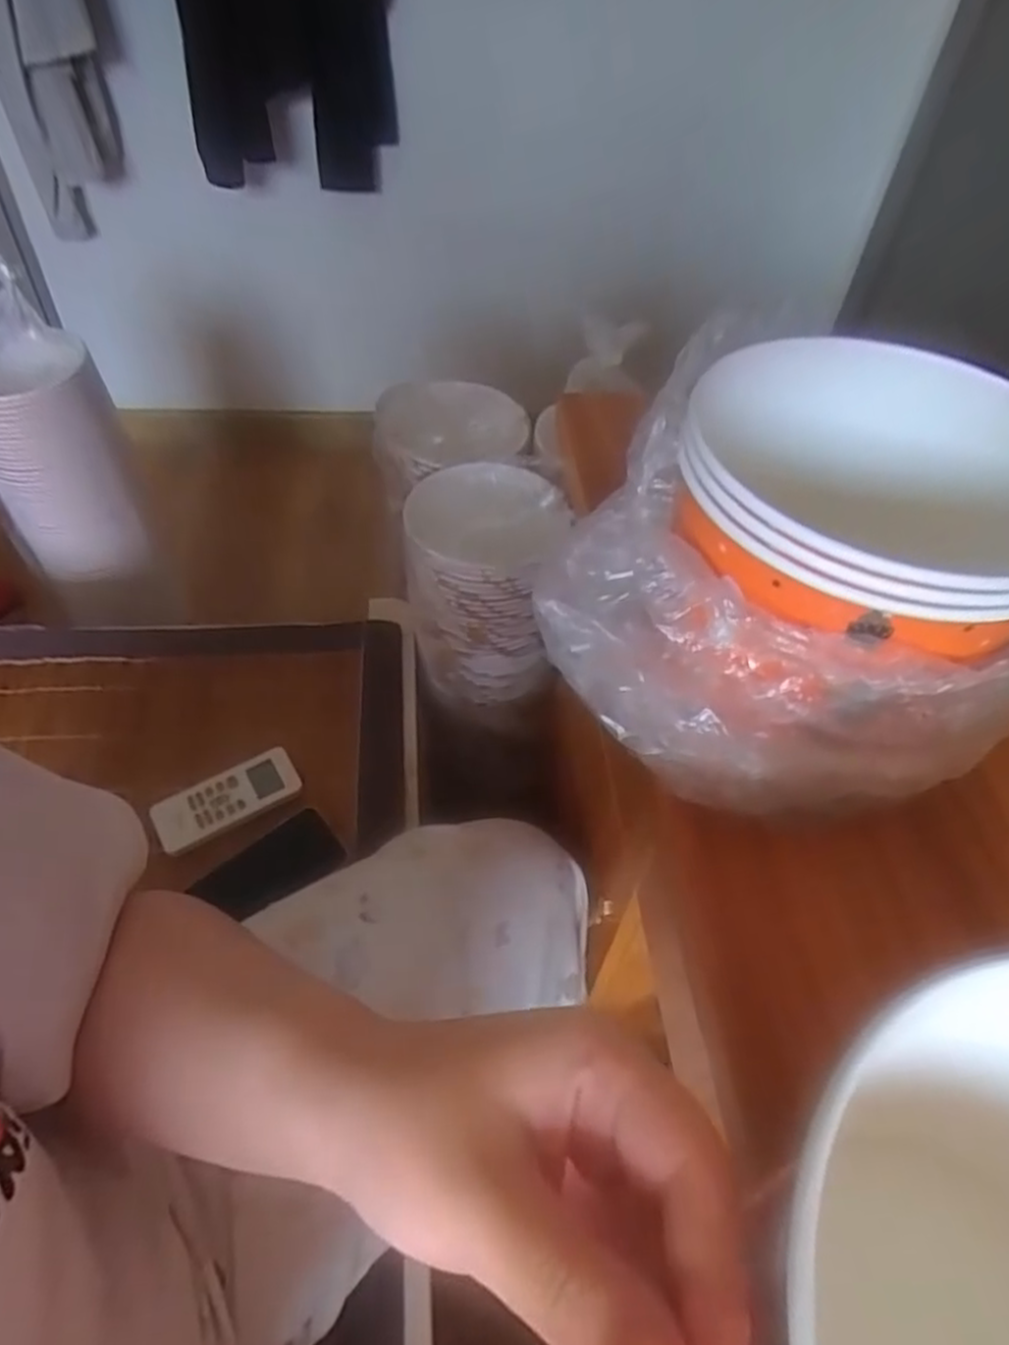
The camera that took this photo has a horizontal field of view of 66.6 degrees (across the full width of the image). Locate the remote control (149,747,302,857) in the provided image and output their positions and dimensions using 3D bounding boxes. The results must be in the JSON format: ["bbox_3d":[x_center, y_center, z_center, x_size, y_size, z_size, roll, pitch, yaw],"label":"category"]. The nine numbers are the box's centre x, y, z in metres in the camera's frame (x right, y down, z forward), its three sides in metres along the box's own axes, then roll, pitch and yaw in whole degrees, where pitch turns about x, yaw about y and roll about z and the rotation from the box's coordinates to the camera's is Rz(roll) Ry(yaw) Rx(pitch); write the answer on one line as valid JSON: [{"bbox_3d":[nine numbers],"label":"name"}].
[{"bbox_3d":[-0.259,0.119,0.719,0.130,0.016,0.054,-23,55,-22],"label":"remote control"}]

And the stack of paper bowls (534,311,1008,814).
[{"bbox_3d":[0.126,-0.051,0.346,0.201,0.136,0.174,19,51,12],"label":"stack of paper bowls"}]

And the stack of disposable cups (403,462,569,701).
[{"bbox_3d":[-0.030,-0.097,0.846,0.146,0.215,0.172,-5,50,-8],"label":"stack of disposable cups"}]

